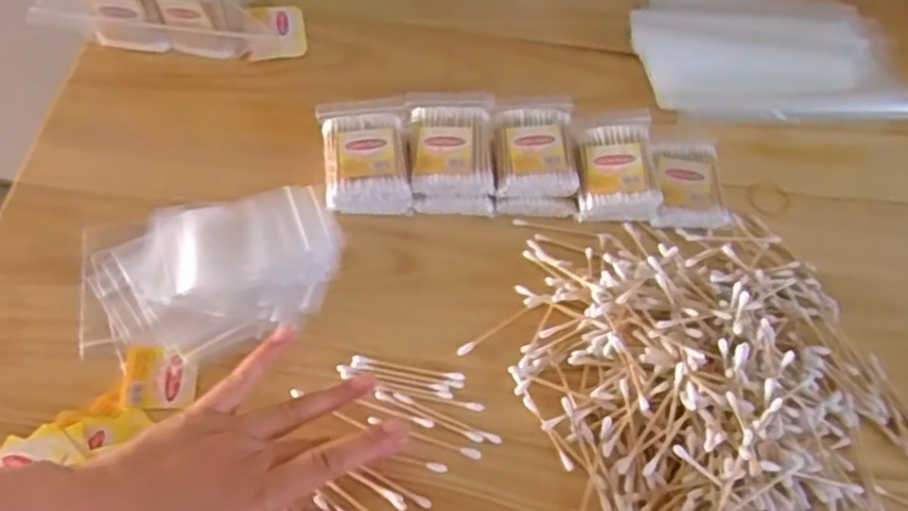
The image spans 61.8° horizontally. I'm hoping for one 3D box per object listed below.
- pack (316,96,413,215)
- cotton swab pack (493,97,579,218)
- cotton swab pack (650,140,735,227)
[{"bbox_3d":[-0.065,-0.074,0.556,0.061,0.035,0.095,-5,58,-7],"label":"pack"},{"bbox_3d":[0.058,-0.074,0.565,0.058,0.037,0.092,1,58,-3],"label":"cotton swab pack"},{"bbox_3d":[0.172,-0.052,0.558,0.053,0.018,0.066,3,57,-2],"label":"cotton swab pack"}]

